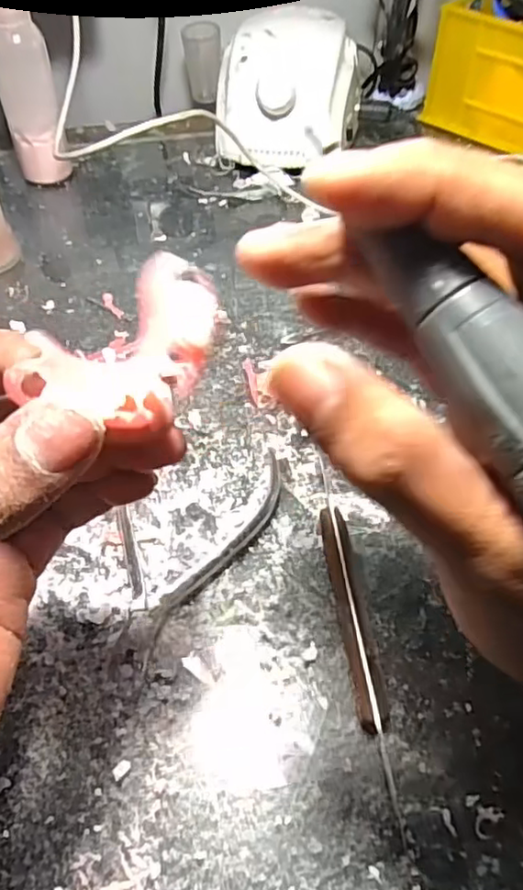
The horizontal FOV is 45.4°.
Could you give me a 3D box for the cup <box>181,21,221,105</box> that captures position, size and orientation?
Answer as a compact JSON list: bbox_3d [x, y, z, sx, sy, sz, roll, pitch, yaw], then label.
[{"bbox_3d":[-0.048,-0.311,0.509,0.029,0.049,0.029,1,51,-1],"label":"cup"}]

